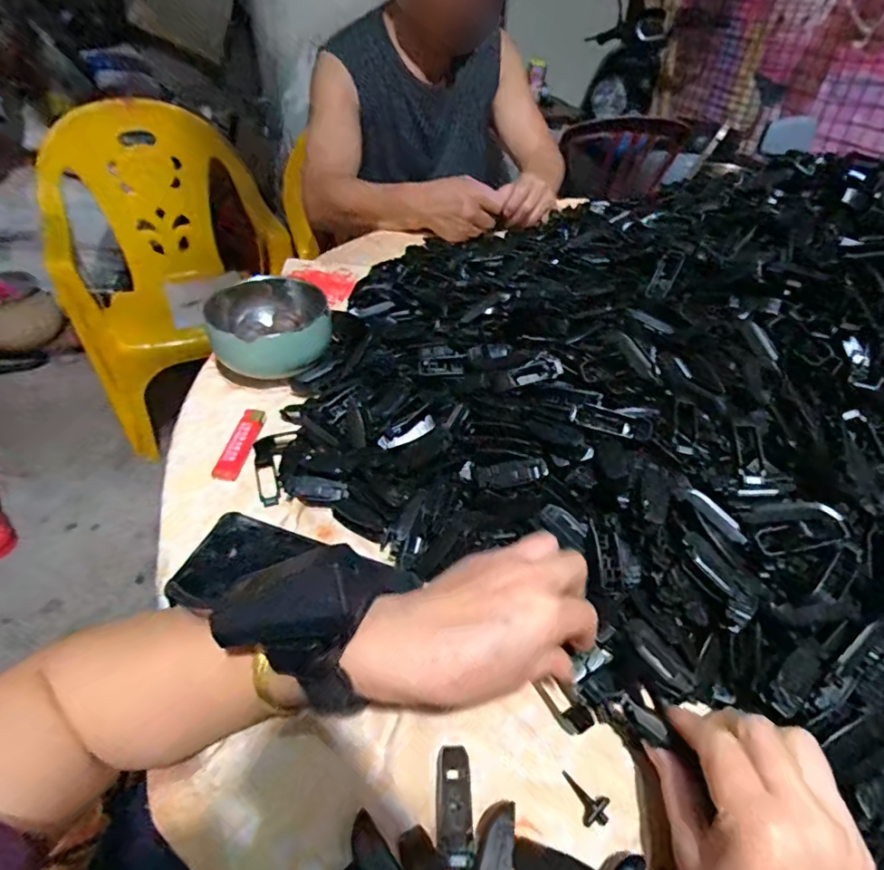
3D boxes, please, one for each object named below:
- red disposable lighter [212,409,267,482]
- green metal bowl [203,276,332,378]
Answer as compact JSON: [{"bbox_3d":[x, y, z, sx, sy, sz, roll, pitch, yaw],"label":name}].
[{"bbox_3d":[-0.178,0.007,0.455,0.021,0.011,0.081,5,44,2],"label":"red disposable lighter"},{"bbox_3d":[-0.177,-0.109,0.531,0.115,0.074,0.106,1,44,-1],"label":"green metal bowl"}]

